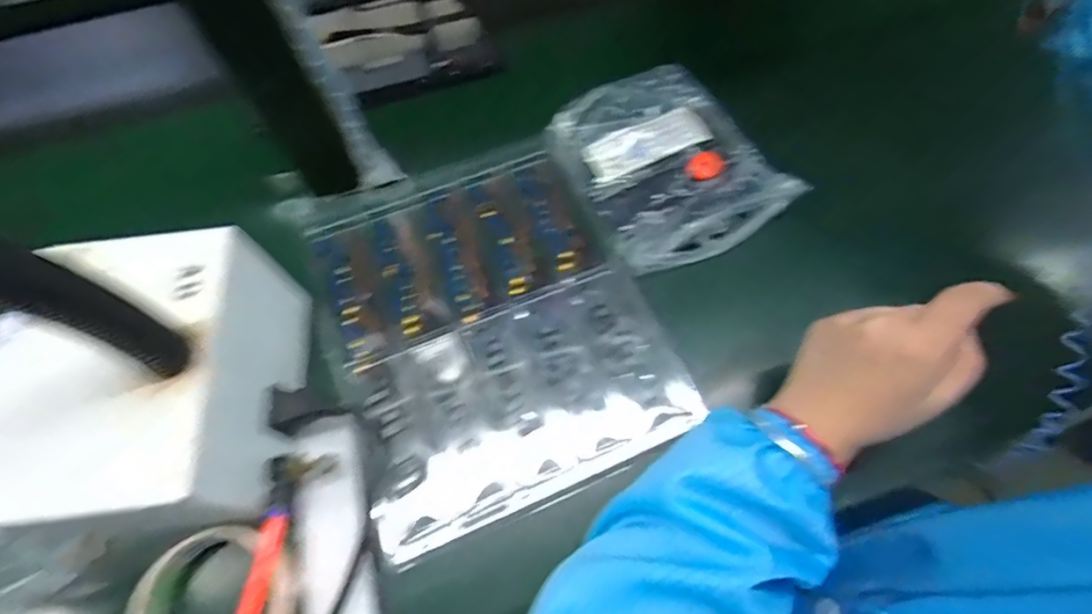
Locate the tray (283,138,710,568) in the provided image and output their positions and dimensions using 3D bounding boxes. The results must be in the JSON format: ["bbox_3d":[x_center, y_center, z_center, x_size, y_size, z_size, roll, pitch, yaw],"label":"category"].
[{"bbox_3d":[-0.047,0.001,0.395,0.222,0.027,0.277,-21,64,-9],"label":"tray"}]

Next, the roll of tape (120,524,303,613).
[{"bbox_3d":[-0.196,0.178,0.309,0.098,0.026,0.087,7,63,5],"label":"roll of tape"}]

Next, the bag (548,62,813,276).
[{"bbox_3d":[0.097,-0.119,0.423,0.142,0.030,0.168,-24,65,-11],"label":"bag"}]

